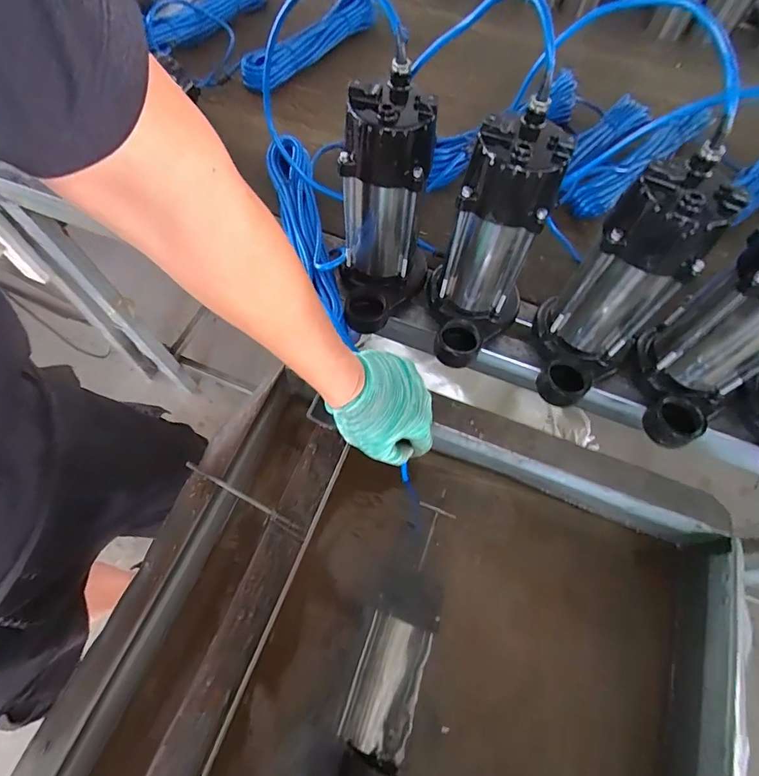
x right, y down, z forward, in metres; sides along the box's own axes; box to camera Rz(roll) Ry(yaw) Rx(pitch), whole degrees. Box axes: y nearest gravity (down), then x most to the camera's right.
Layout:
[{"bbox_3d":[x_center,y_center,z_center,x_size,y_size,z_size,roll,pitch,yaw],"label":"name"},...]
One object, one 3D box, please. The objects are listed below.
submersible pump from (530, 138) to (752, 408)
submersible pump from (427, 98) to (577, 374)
[{"bbox_3d":[0.243,-0.096,0.450,0.103,0.219,0.150,34,67,13],"label":"submersible pump"},{"bbox_3d":[0.121,-0.143,0.468,0.113,0.222,0.154,16,64,5],"label":"submersible pump"}]

